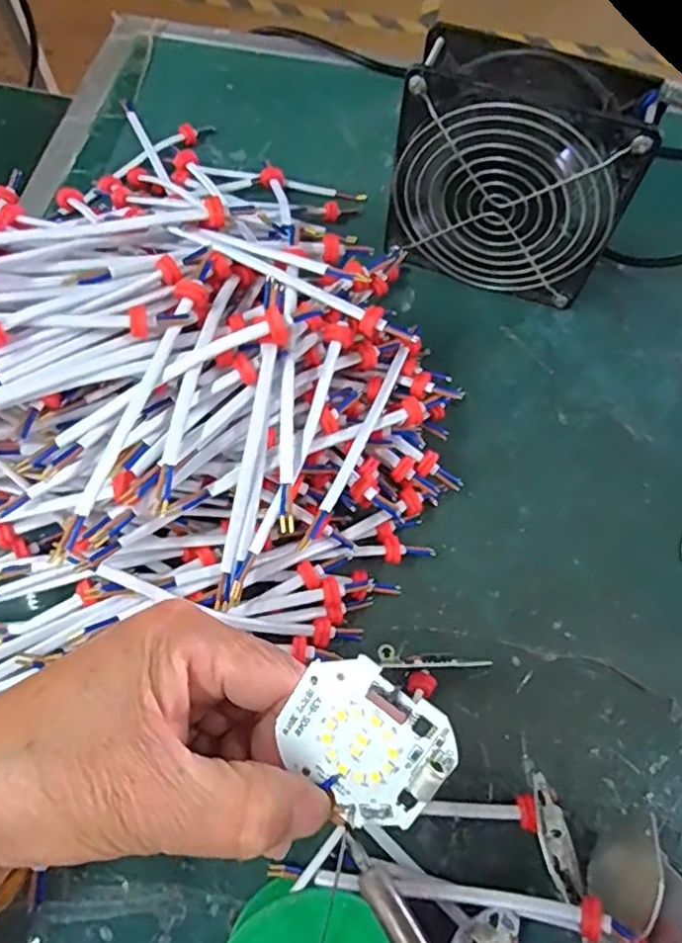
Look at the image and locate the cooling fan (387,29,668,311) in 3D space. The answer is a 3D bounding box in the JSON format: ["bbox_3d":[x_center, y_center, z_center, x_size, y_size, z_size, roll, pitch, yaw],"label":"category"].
[{"bbox_3d":[0.091,-0.156,0.342,0.118,0.119,0.046,19,66,7],"label":"cooling fan"}]

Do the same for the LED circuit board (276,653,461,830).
[{"bbox_3d":[0.005,0.077,0.177,0.046,0.007,0.043,36,108,13],"label":"LED circuit board"}]

